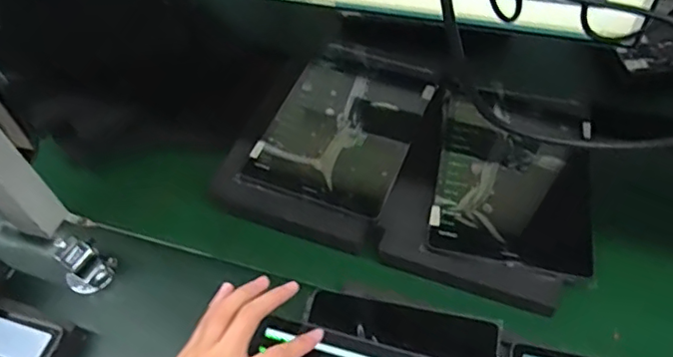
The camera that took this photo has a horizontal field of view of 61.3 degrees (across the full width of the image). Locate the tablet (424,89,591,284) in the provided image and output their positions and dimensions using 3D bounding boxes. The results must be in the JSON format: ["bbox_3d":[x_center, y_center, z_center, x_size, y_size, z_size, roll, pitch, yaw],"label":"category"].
[{"bbox_3d":[0.192,-0.010,0.617,0.158,0.014,0.230,8,55,11],"label":"tablet"}]

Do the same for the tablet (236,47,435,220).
[{"bbox_3d":[0.011,-0.064,0.659,0.157,0.011,0.230,17,57,17],"label":"tablet"}]

